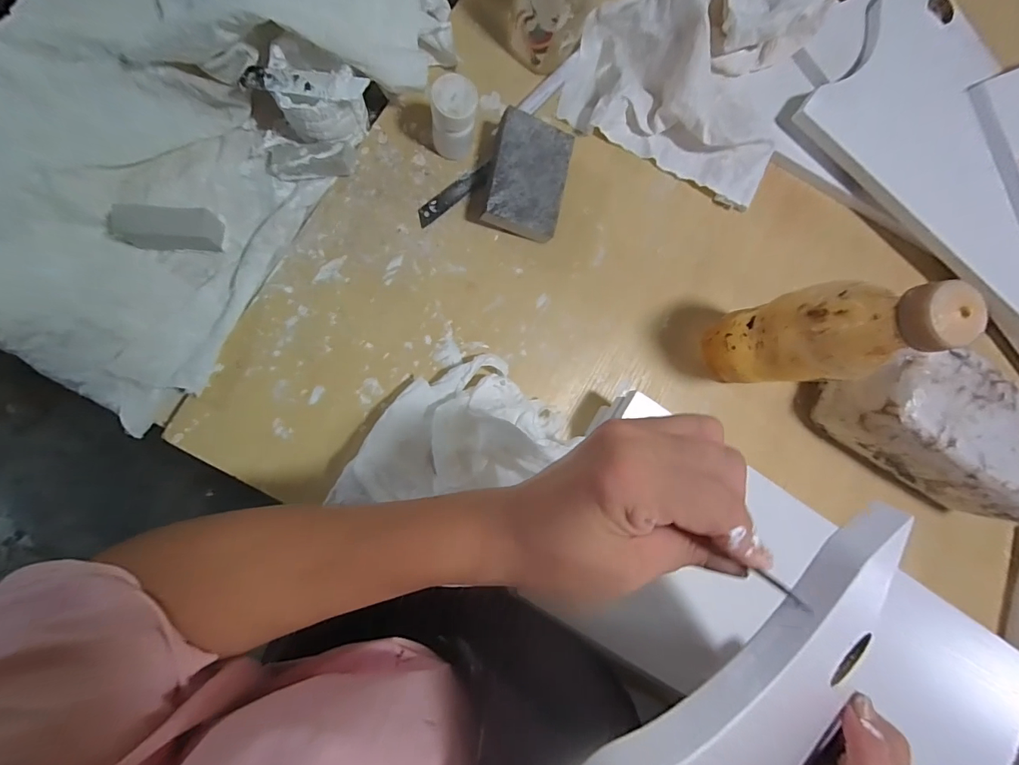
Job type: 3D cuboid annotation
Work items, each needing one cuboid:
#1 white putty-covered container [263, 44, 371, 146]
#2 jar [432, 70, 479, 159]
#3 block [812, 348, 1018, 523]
[{"bbox_3d":[-0.156,-0.236,0.364,0.072,0.063,0.057,7,86,-8],"label":"white putty-covered container"},{"bbox_3d":[-0.047,-0.228,0.376,0.036,0.067,0.035,1,87,-9],"label":"jar"},{"bbox_3d":[0.417,0.046,0.423,0.218,0.097,0.101,29,83,-6],"label":"block"}]

